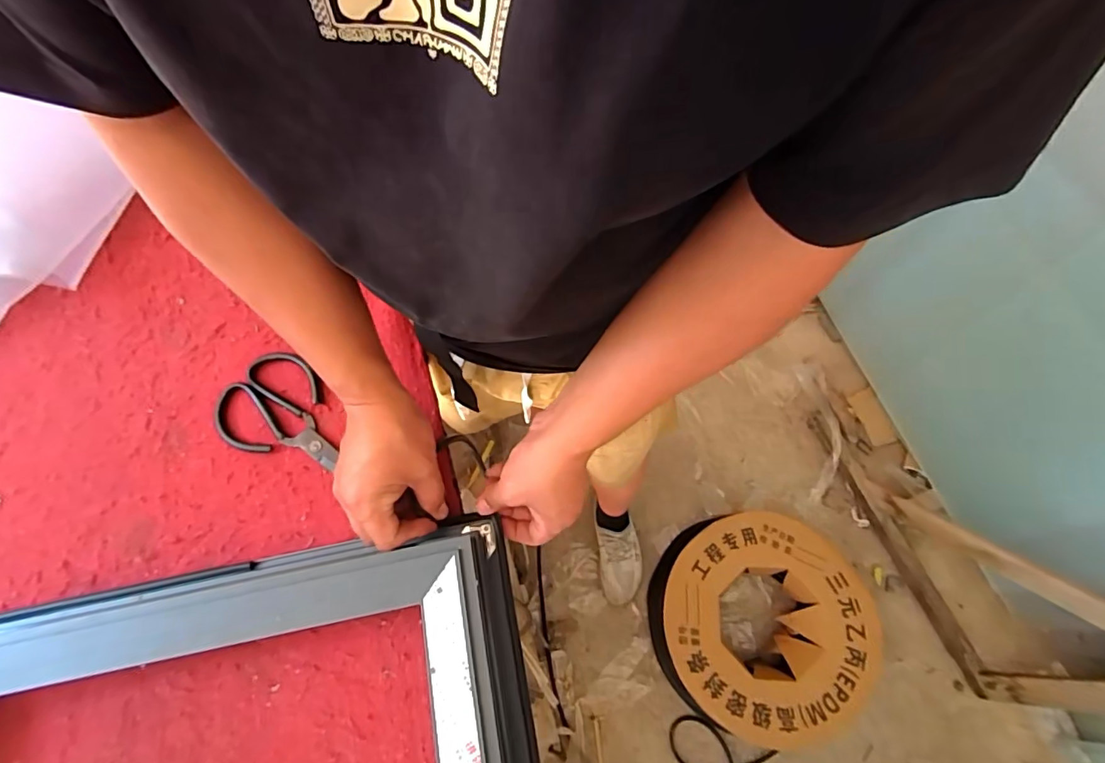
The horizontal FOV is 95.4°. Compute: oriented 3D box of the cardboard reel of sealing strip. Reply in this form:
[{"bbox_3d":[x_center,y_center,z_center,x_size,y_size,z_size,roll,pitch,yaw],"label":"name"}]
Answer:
[{"bbox_3d":[0.475,0.553,1.169,0.463,0.150,0.446,0,68,0],"label":"cardboard reel of sealing strip"}]

